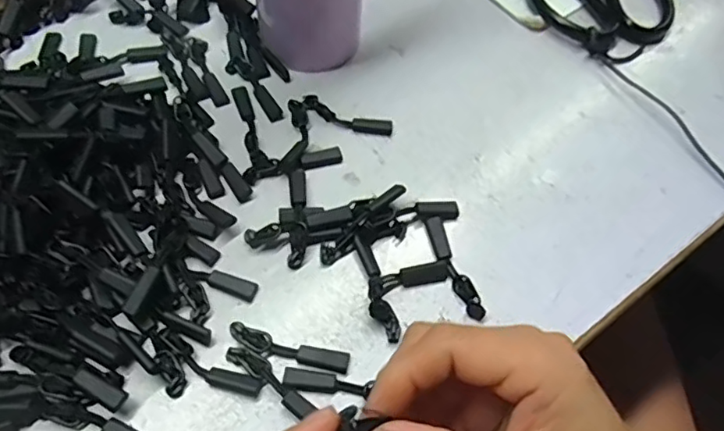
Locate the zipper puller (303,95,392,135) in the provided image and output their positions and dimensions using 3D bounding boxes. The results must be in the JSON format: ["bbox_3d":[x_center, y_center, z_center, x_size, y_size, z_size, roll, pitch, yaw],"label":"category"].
[{"bbox_3d":[-0.009,-0.058,0.337,0.055,0.004,0.013,20,61,7],"label":"zipper puller"}]

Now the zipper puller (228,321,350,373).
[{"bbox_3d":[-0.034,0.061,0.263,0.056,0.004,0.011,14,60,4],"label":"zipper puller"}]

